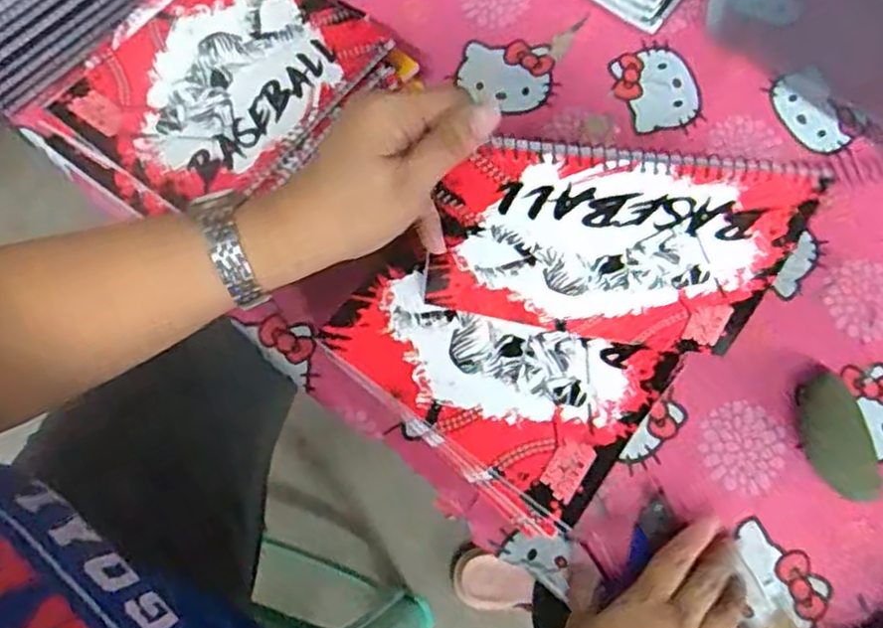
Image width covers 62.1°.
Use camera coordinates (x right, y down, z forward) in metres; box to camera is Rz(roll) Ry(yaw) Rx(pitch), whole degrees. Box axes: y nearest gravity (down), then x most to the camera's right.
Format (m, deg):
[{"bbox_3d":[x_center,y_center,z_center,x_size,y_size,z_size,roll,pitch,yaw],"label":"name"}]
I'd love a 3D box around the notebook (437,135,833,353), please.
[{"bbox_3d":[0.093,-0.034,0.422,0.189,0.151,0.015,7,52,-1],"label":"notebook"}]

